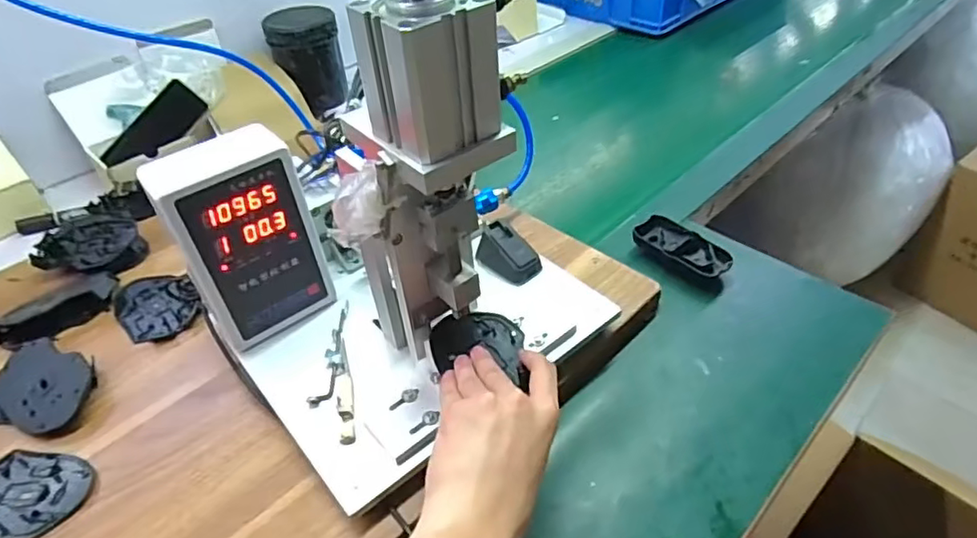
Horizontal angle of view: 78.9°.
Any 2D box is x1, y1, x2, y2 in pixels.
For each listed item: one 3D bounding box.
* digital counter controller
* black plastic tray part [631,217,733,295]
[{"bbox_3d":[-0.218,-0.027,0.533,0.112,0.176,0.069,-30,49,-25],"label":"digital counter controller"},{"bbox_3d":[0.223,-0.019,0.678,0.047,0.032,0.109,-34,50,-28],"label":"black plastic tray part"}]

